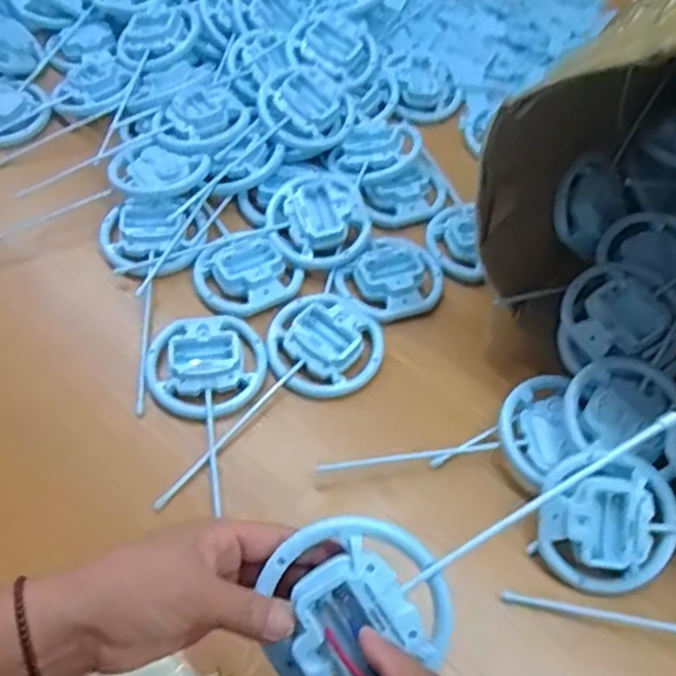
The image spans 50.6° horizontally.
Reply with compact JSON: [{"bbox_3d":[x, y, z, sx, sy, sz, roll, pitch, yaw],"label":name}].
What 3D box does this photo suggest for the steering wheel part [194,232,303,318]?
[{"bbox_3d":[-0.089,-0.063,0.708,0.100,0.024,0.083,-8,56,-8],"label":"steering wheel part"}]

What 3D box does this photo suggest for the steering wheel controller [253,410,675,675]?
[{"bbox_3d":[0.072,0.104,0.379,0.246,0.023,0.092,-29,88,-8],"label":"steering wheel controller"}]

